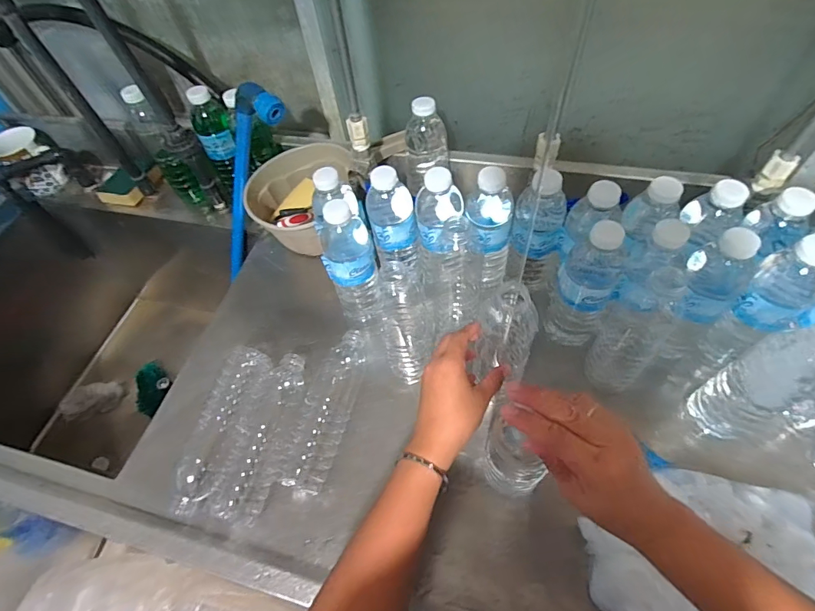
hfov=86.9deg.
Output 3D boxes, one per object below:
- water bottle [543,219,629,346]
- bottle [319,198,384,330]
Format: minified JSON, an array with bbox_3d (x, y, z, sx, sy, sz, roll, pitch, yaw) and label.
[{"bbox_3d":[0.213,-0.025,0.515,0.065,0.193,0.062,23,61,19],"label":"water bottle"},{"bbox_3d":[-0.070,-0.050,0.560,0.067,0.187,0.058,-12,56,-3],"label":"bottle"}]

